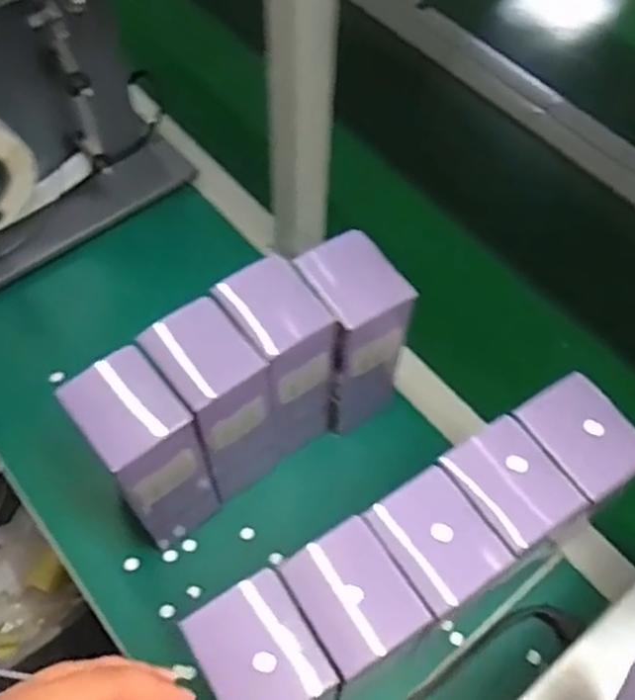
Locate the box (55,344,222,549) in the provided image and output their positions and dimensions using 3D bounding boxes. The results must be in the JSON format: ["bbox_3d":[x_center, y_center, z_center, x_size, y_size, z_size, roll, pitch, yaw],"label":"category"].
[{"bbox_3d":[-0.136,0.089,0.604,0.067,0.198,0.078,-37,66,-23],"label":"box"}]

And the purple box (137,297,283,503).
[{"bbox_3d":[-0.087,0.051,0.634,0.066,0.189,0.087,-33,65,-21],"label":"purple box"}]

